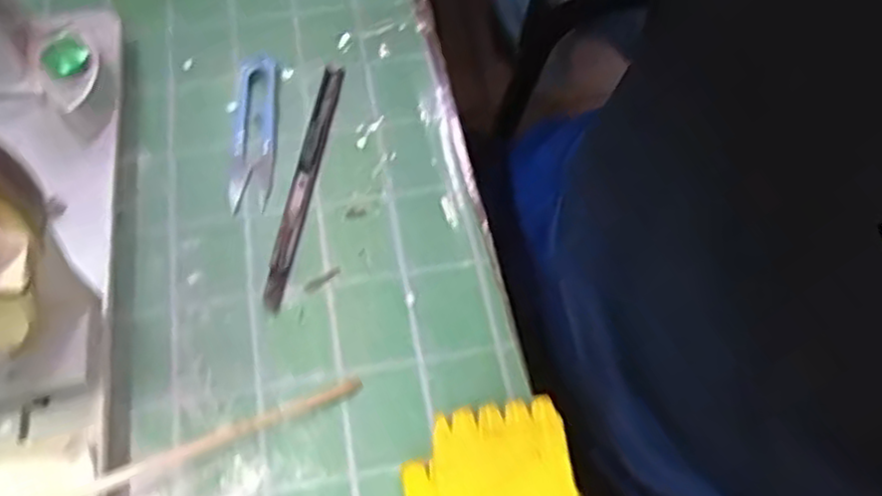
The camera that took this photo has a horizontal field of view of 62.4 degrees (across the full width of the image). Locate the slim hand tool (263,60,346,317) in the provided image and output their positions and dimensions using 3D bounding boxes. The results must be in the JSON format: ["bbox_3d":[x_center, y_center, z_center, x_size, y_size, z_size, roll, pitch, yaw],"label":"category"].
[{"bbox_3d":[-0.074,-0.038,0.392,0.013,0.004,0.152,8,62,6],"label":"slim hand tool"}]

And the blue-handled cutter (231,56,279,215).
[{"bbox_3d":[-0.103,-0.066,0.402,0.024,0.013,0.095,-2,62,0],"label":"blue-handled cutter"}]

